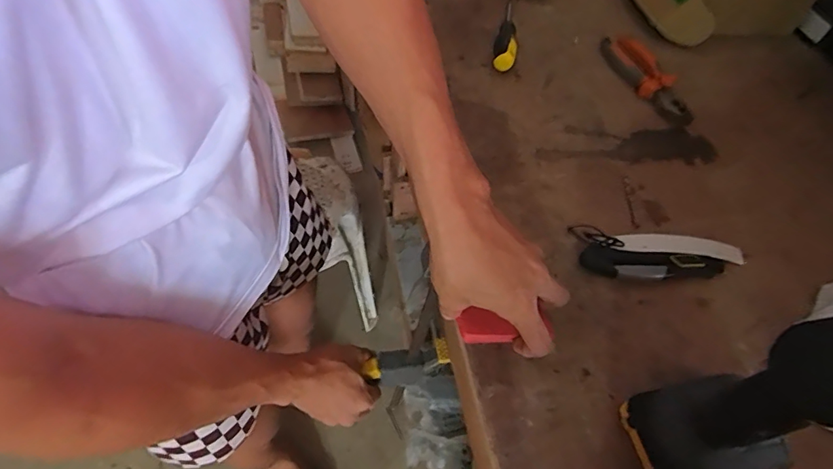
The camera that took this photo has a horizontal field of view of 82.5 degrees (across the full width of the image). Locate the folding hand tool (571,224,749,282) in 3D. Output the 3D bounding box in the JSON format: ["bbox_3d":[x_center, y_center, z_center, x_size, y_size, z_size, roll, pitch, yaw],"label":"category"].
[{"bbox_3d":[0.256,0.022,0.494,0.173,0.022,0.063,6,55,1],"label":"folding hand tool"}]

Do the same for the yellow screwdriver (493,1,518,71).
[{"bbox_3d":[0.138,-0.314,0.716,0.030,0.031,0.197,10,49,3],"label":"yellow screwdriver"}]

